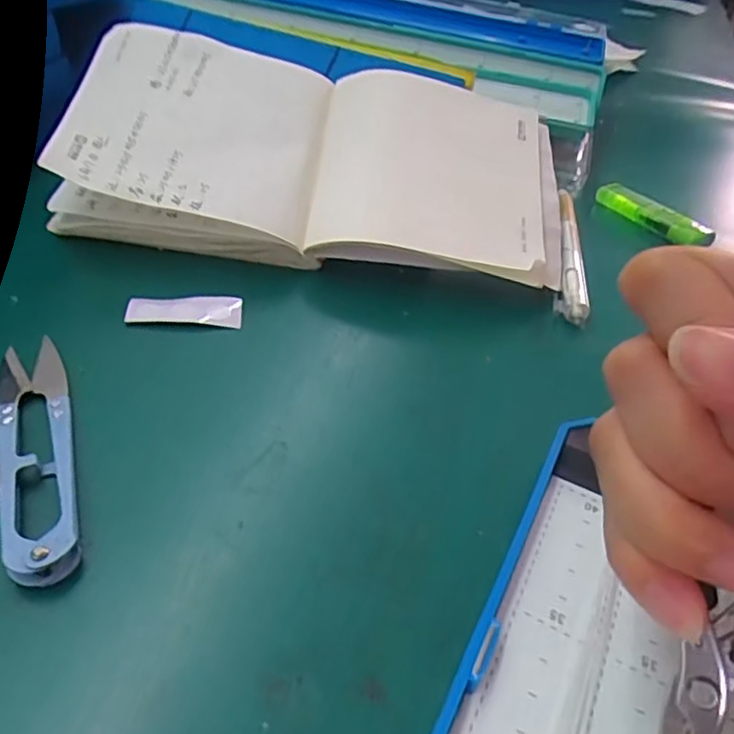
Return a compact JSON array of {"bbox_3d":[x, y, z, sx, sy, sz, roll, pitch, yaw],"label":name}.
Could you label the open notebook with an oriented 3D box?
[{"bbox_3d":[-0.023,-0.107,0.319,0.242,0.032,0.131,7,59,-6],"label":"open notebook"}]

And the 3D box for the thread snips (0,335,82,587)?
[{"bbox_3d":[-0.106,0.024,0.199,0.022,0.008,0.102,-11,46,-23],"label":"thread snips"}]

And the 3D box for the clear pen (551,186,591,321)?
[{"bbox_3d":[0.107,-0.066,0.330,0.014,0.012,0.131,13,41,3],"label":"clear pen"}]

